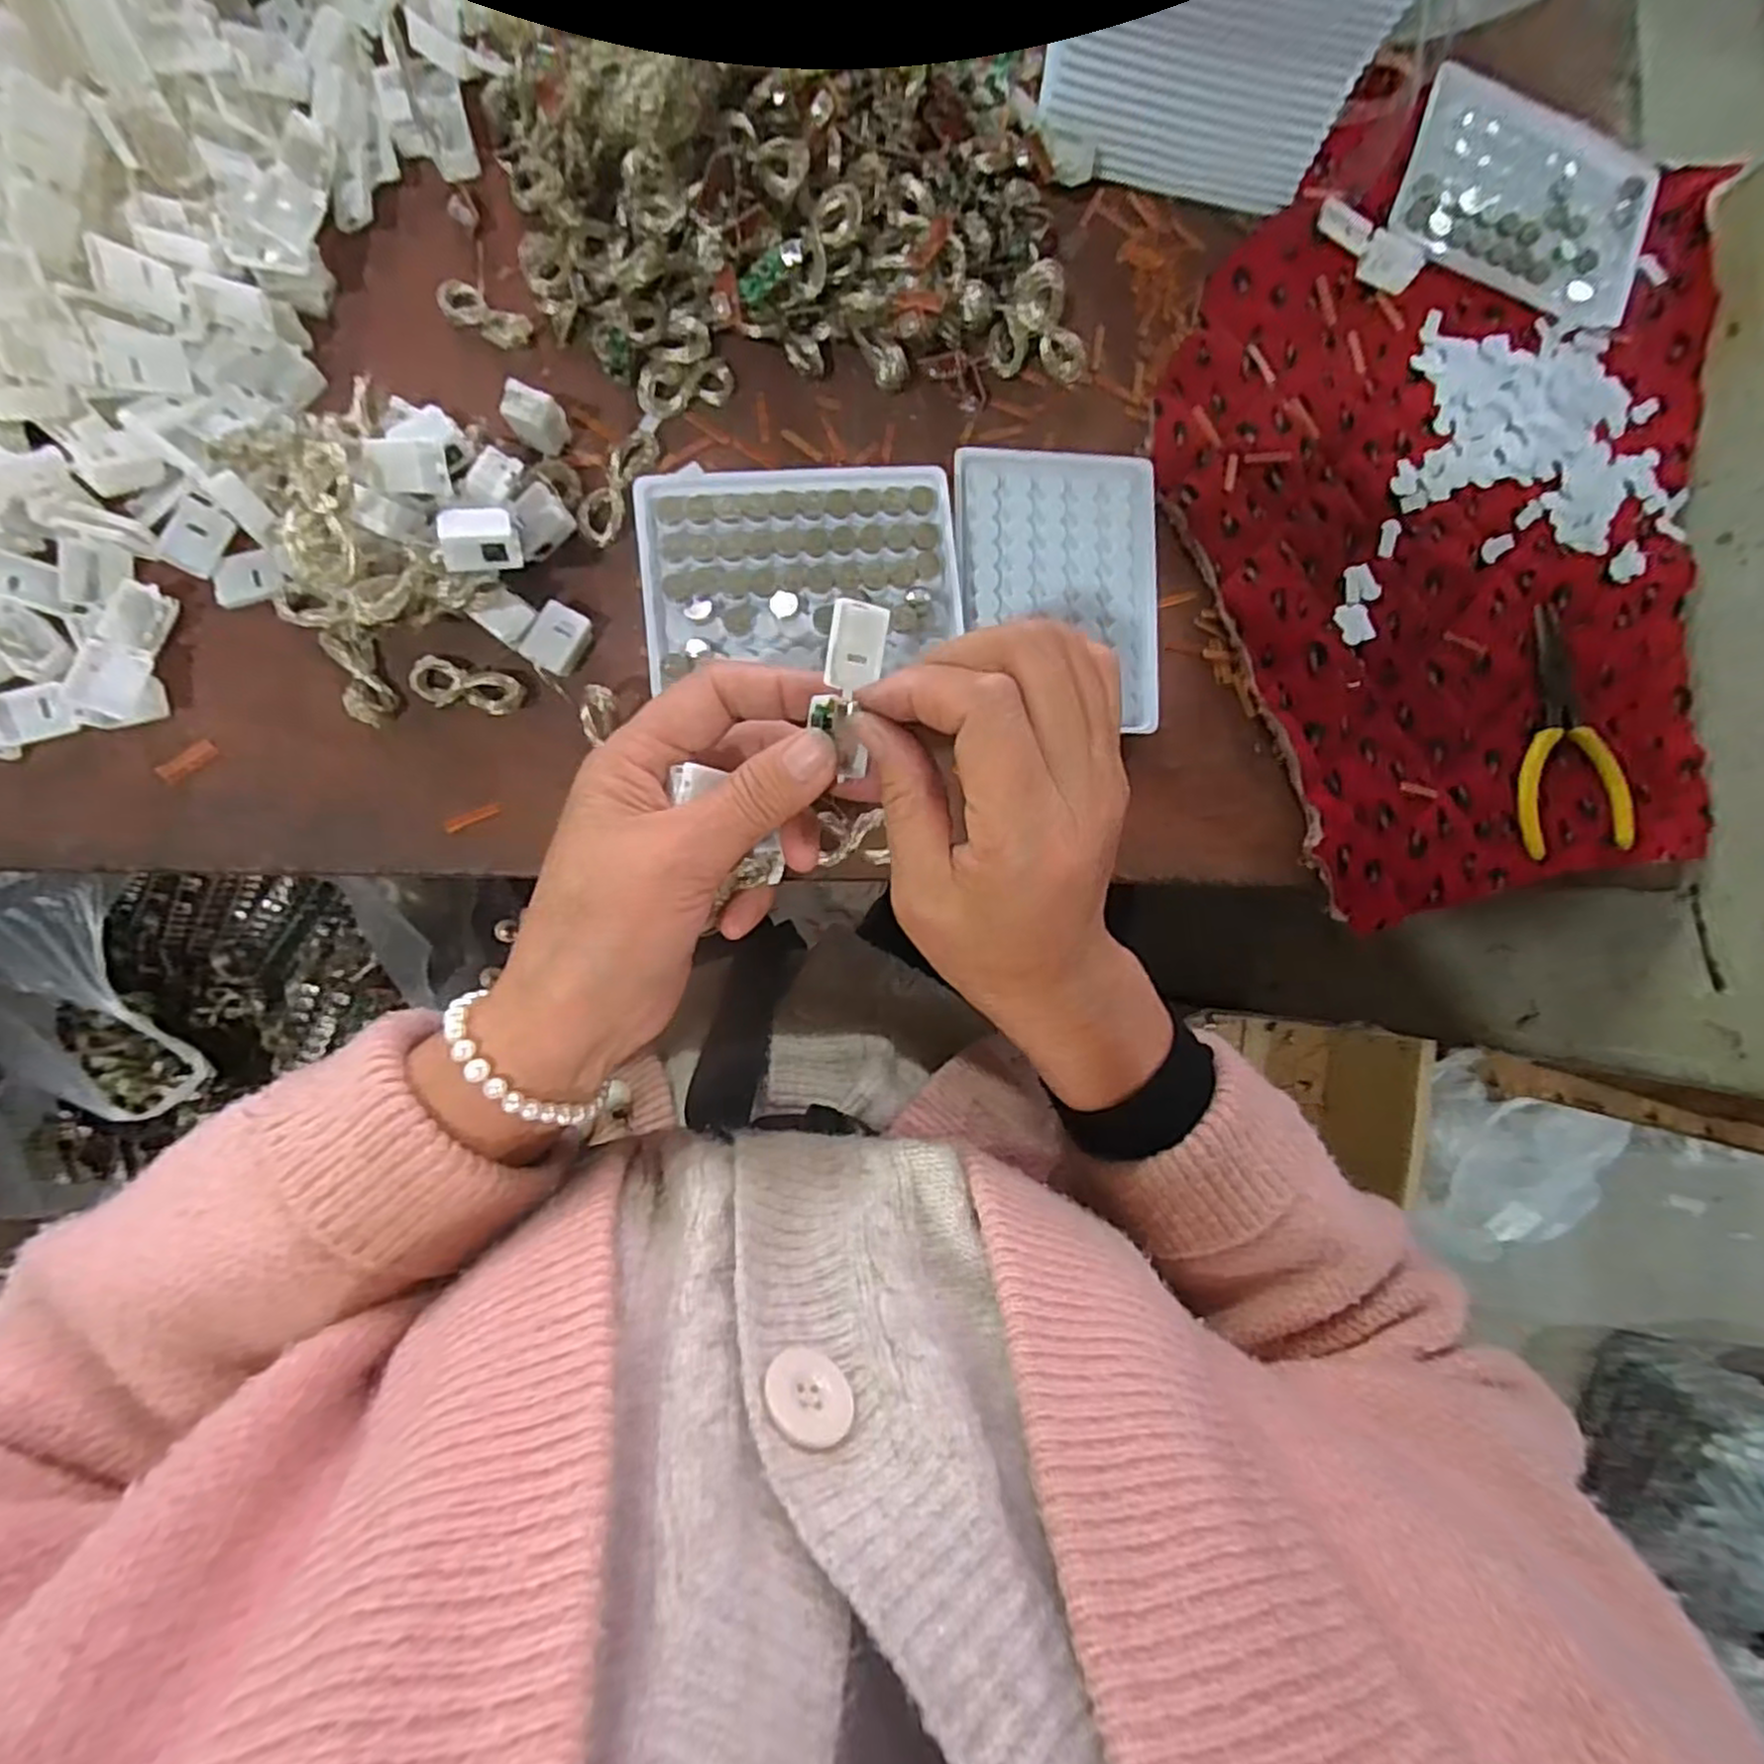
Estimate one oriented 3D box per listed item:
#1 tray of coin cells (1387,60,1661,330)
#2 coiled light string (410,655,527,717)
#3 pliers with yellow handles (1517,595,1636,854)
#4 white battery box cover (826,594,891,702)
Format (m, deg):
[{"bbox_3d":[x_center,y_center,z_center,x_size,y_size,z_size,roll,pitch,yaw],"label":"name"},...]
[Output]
[{"bbox_3d":[0.327,-0.345,0.381,0.129,0.008,0.101,17,86,-5],"label":"tray of coin cells"},{"bbox_3d":[-0.175,-0.082,0.317,0.046,0.010,0.018,14,86,-6],"label":"coiled light string"},{"bbox_3d":[0.331,-0.072,0.369,0.059,0.005,0.122,-14,89,-7],"label":"pliers with yellow handles"},{"bbox_3d":[-0.008,-0.075,0.244,0.020,0.004,0.029,2,106,-31],"label":"white battery box cover"}]

